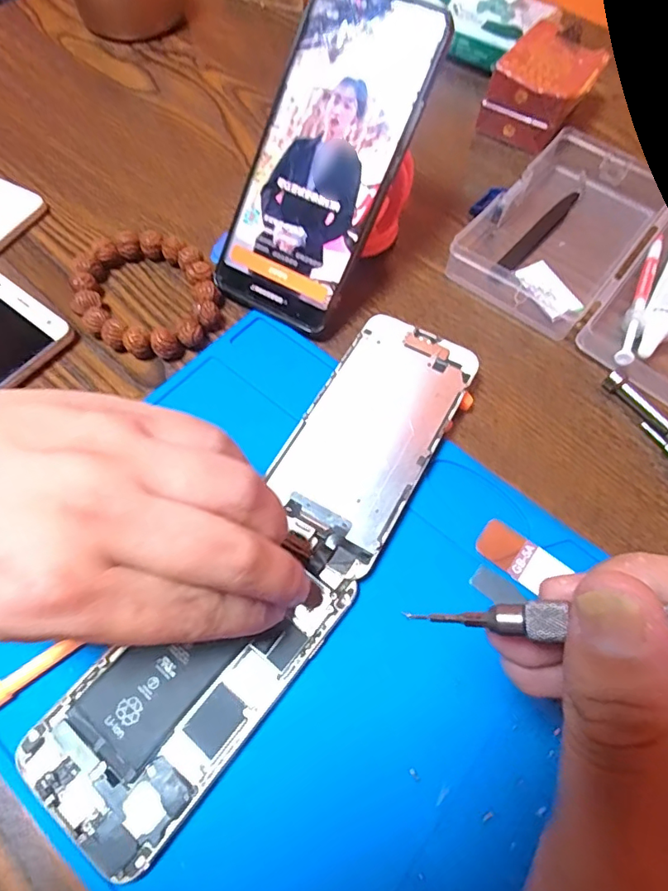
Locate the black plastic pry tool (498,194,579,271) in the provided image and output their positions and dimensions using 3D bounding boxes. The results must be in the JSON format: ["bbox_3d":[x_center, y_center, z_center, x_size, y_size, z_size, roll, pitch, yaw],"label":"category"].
[{"bbox_3d":[0.134,-0.138,0.330,0.010,0.004,0.088,38,69,16],"label":"black plastic pry tool"}]

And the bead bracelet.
[{"bbox_3d":[-0.109,-0.088,0.296,0.091,0.016,0.073,38,69,16],"label":"bead bracelet"}]

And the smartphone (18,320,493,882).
[{"bbox_3d":[-0.019,0.042,0.230,0.070,0.006,0.258,32,69,14],"label":"smartphone"}]

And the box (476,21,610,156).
[{"bbox_3d":[0.152,-0.259,0.371,0.057,0.044,0.082,33,68,14],"label":"box"}]

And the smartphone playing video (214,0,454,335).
[{"bbox_3d":[-0.007,-0.148,0.271,0.074,0.007,0.162,29,106,12],"label":"smartphone playing video"}]

